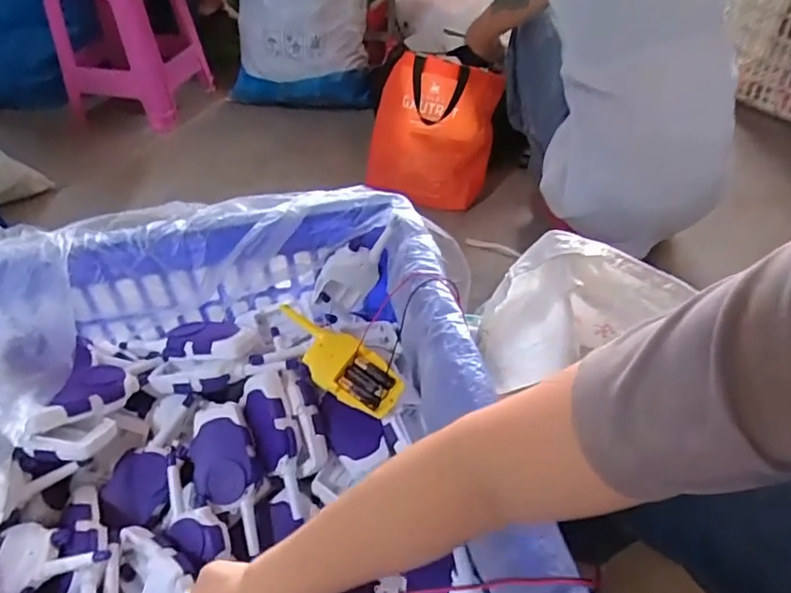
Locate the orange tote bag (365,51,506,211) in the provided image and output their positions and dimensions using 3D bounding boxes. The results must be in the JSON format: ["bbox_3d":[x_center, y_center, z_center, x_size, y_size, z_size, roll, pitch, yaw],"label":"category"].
[{"bbox_3d":[0.089,-0.383,1.319,0.254,0.330,0.188,16,46,18],"label":"orange tote bag"}]

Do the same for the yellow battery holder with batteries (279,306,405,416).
[{"bbox_3d":[-0.068,0.071,0.621,0.161,0.033,0.062,31,69,3],"label":"yellow battery holder with batteries"}]

